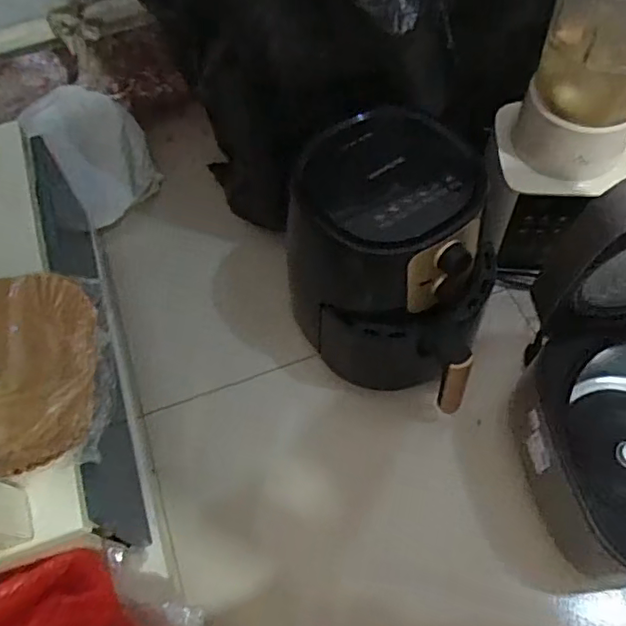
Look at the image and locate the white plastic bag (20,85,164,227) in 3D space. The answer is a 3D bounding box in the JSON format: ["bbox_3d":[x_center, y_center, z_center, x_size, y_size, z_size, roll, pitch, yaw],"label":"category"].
[{"bbox_3d":[-0.370,-0.277,1.021,0.180,0.165,0.179,-41,67,-18],"label":"white plastic bag"}]

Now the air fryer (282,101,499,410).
[{"bbox_3d":[0.107,-0.074,0.767,0.262,0.254,0.258,18,64,12],"label":"air fryer"}]

